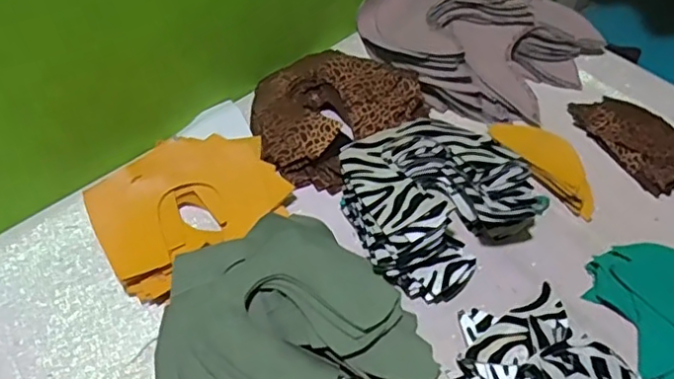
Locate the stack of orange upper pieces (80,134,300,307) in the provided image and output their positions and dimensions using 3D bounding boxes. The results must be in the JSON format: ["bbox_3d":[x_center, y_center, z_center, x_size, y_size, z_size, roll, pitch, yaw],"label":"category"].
[{"bbox_3d":[-0.147,0.016,0.623,0.190,0.037,0.162,-29,54,-21],"label":"stack of orange upper pieces"}]

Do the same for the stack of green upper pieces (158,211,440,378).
[{"bbox_3d":[-0.052,0.127,0.515,0.221,0.056,0.201,-30,55,-21],"label":"stack of green upper pieces"}]

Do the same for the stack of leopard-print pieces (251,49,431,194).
[{"bbox_3d":[-0.014,-0.093,0.700,0.169,0.038,0.190,33,58,27],"label":"stack of leopard-print pieces"}]

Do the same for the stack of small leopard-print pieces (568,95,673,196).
[{"bbox_3d":[0.326,-0.055,0.667,0.077,0.026,0.141,-25,53,-18],"label":"stack of small leopard-print pieces"}]

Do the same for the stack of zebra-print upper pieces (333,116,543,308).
[{"bbox_3d":[0.090,0.002,0.599,0.178,0.061,0.174,-30,55,-22],"label":"stack of zebra-print upper pieces"}]

